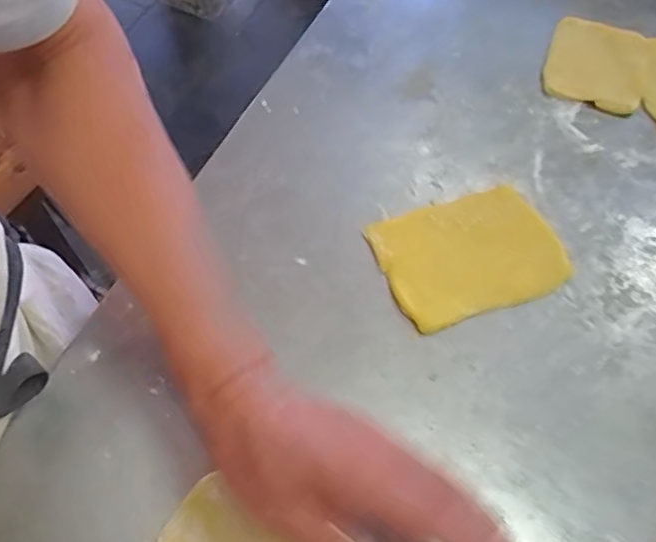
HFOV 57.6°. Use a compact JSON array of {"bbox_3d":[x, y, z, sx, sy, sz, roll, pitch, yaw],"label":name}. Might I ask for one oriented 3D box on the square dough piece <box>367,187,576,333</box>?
[{"bbox_3d":[0.120,-0.016,0.499,0.154,0.010,0.111,-16,59,-15],"label":"square dough piece"}]

